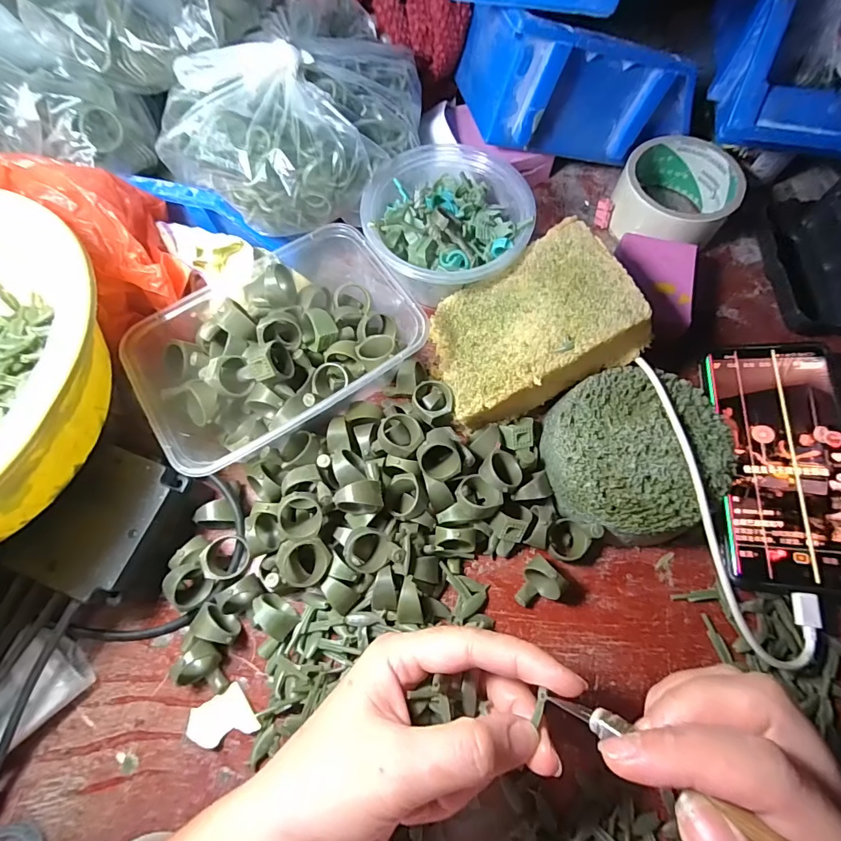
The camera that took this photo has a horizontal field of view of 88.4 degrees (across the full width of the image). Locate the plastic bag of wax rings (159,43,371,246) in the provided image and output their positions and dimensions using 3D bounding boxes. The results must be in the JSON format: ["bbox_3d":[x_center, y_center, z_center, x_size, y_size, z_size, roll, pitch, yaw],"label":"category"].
[{"bbox_3d":[-0.103,-0.182,0.281,0.125,0.058,0.087,28,73,11],"label":"plastic bag of wax rings"}]

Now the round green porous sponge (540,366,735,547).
[{"bbox_3d":[0.129,0.020,0.273,0.100,0.045,0.099,0,70,1],"label":"round green porous sponge"}]

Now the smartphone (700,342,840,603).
[{"bbox_3d":[0.233,0.026,0.275,0.078,0.006,0.160,-1,69,18],"label":"smartphone"}]

